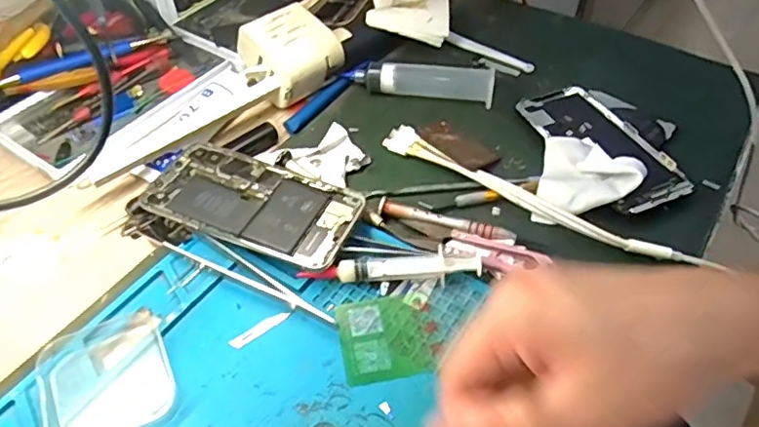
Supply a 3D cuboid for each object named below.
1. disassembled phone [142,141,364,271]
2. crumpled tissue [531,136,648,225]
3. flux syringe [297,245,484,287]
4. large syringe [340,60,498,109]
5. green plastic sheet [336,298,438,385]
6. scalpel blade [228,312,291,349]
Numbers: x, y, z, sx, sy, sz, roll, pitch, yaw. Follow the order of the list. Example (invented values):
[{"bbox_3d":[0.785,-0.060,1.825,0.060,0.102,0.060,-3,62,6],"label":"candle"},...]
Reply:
[{"bbox_3d":[-0.085,-0.009,0.384,0.140,0.005,0.072,19,50,15],"label":"disassembled phone"},{"bbox_3d":[0.150,-0.026,0.404,0.066,0.020,0.080,14,50,11],"label":"crumpled tissue"},{"bbox_3d":[0.009,0.032,0.356,0.112,0.017,0.019,-2,49,-2],"label":"flux syringe"},{"bbox_3d":[0.034,-0.113,0.481,0.123,0.023,0.028,7,49,6],"label":"large syringe"},{"bbox_3d":[0.005,0.072,0.331,0.055,0.004,0.051,-8,50,-7],"label":"green plastic sheet"},{"bbox_3d":[-0.071,0.069,0.338,0.037,0.004,0.008,-31,63,-24],"label":"scalpel blade"}]

